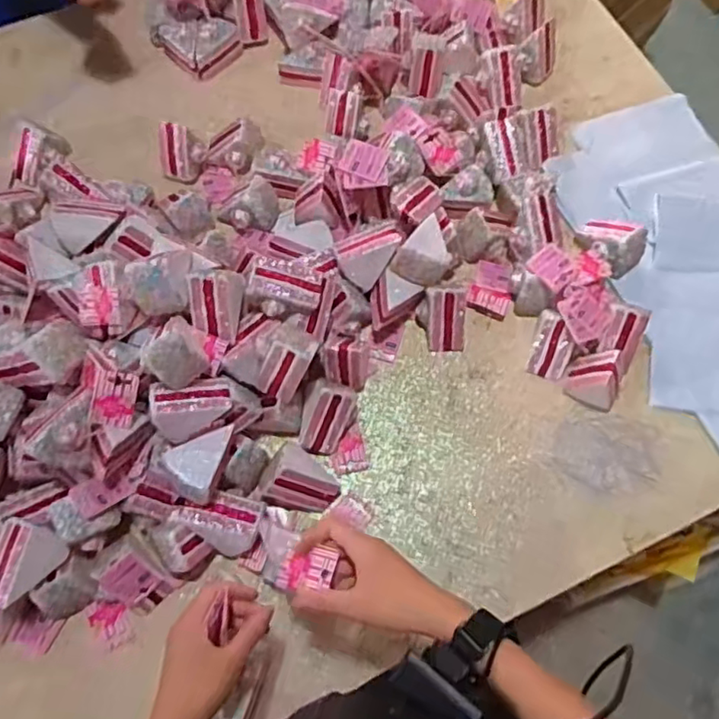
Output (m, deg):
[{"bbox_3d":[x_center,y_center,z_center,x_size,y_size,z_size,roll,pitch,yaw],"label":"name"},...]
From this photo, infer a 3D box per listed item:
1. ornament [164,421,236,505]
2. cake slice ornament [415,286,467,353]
[{"bbox_3d":[-0.186,0.116,0.697,0.059,0.057,0.088,14,71,5],"label":"ornament"},{"bbox_3d":[0.112,-0.053,0.808,0.061,0.058,0.071,1,71,1],"label":"cake slice ornament"}]

